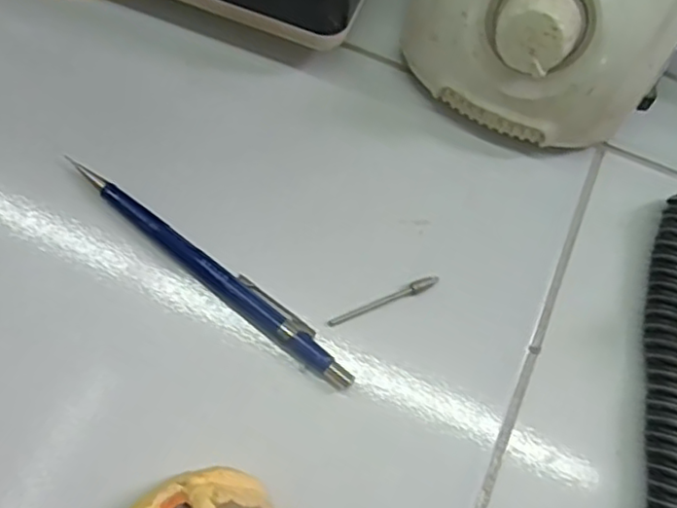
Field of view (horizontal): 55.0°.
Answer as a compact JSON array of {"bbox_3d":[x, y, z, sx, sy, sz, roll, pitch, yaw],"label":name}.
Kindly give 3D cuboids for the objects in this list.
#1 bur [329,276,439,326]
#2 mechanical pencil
[{"bbox_3d":[0.018,0.018,0.250,0.045,0.004,0.004,-23,73,-8],"label":"bur"},{"bbox_3d":[-0.049,0.006,0.248,0.135,0.011,0.012,37,72,10],"label":"mechanical pencil"}]

